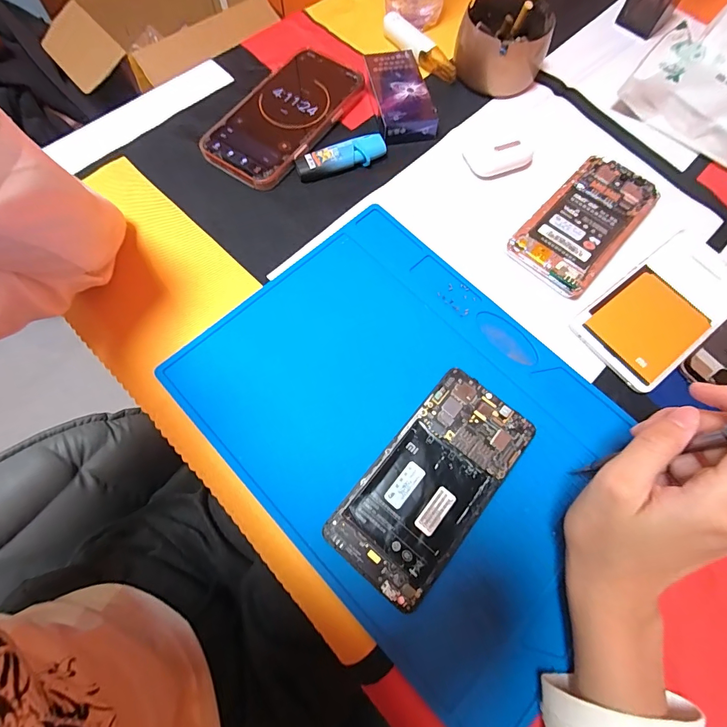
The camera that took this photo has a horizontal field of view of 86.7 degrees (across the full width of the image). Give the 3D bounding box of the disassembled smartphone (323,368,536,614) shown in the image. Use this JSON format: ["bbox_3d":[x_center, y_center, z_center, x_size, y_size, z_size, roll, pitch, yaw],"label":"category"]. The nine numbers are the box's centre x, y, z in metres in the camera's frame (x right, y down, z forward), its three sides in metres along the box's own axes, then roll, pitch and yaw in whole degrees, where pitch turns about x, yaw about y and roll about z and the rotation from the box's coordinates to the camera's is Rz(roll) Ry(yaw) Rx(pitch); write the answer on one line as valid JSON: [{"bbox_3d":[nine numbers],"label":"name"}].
[{"bbox_3d":[0.046,0.077,0.258,0.069,0.008,0.146,39,74,12],"label":"disassembled smartphone"}]

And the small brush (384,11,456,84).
[{"bbox_3d":[0.058,-0.329,0.401,0.019,0.021,0.098,-39,76,-14],"label":"small brush"}]

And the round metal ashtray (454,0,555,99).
[{"bbox_3d":[0.138,-0.317,0.385,0.085,0.048,0.083,1,70,-1],"label":"round metal ashtray"}]

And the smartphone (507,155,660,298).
[{"bbox_3d":[0.189,-0.121,0.331,0.065,0.014,0.139,42,74,13],"label":"smartphone"}]

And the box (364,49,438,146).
[{"bbox_3d":[0.037,-0.257,0.373,0.051,0.024,0.094,-10,71,-5],"label":"box"}]

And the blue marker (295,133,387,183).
[{"bbox_3d":[-0.020,-0.187,0.350,0.083,0.014,0.022,-18,72,-8],"label":"blue marker"}]

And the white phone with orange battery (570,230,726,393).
[{"bbox_3d":[0.244,-0.047,0.312,0.153,0.005,0.074,-36,75,-13],"label":"white phone with orange battery"}]

